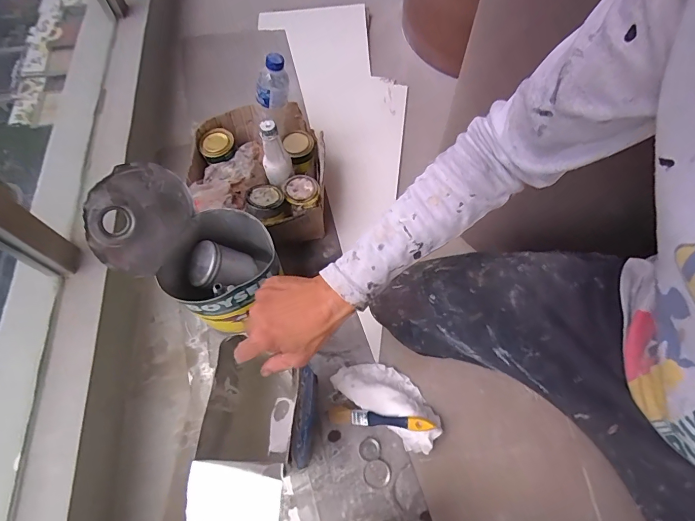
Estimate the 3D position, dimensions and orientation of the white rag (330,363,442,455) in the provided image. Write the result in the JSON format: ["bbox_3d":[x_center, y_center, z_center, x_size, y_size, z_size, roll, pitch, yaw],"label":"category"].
[{"bbox_3d":[0.071,0.226,0.660,0.183,0.060,0.088,37,72,16],"label":"white rag"}]

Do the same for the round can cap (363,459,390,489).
[{"bbox_3d":[0.047,0.343,0.637,0.041,0.005,0.039,0,66,1],"label":"round can cap"}]

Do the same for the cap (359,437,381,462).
[{"bbox_3d":[0.036,0.310,0.652,0.034,0.004,0.035,0,66,1],"label":"cap"}]

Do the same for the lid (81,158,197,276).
[{"bbox_3d":[-0.282,-0.056,0.553,0.017,0.149,0.149,13,91,28],"label":"lid"}]

